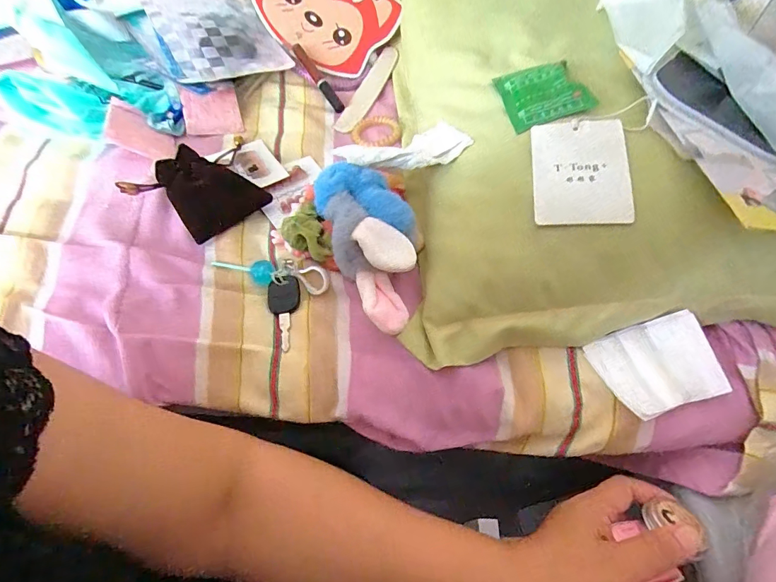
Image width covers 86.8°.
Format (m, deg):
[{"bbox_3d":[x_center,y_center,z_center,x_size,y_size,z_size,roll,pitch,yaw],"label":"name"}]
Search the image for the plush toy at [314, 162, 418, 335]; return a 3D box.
[{"bbox_3d":[-0.012,-0.038,0.322,0.068,0.053,0.144,-14,59,-12],"label":"plush toy"}]

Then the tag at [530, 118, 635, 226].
[{"bbox_3d":[0.140,-0.089,0.301,0.065,0.005,0.091,0,66,14],"label":"tag"}]

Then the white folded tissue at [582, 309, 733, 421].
[{"bbox_3d":[0.199,0.056,0.306,0.084,0.010,0.063,-15,72,0],"label":"white folded tissue"}]

